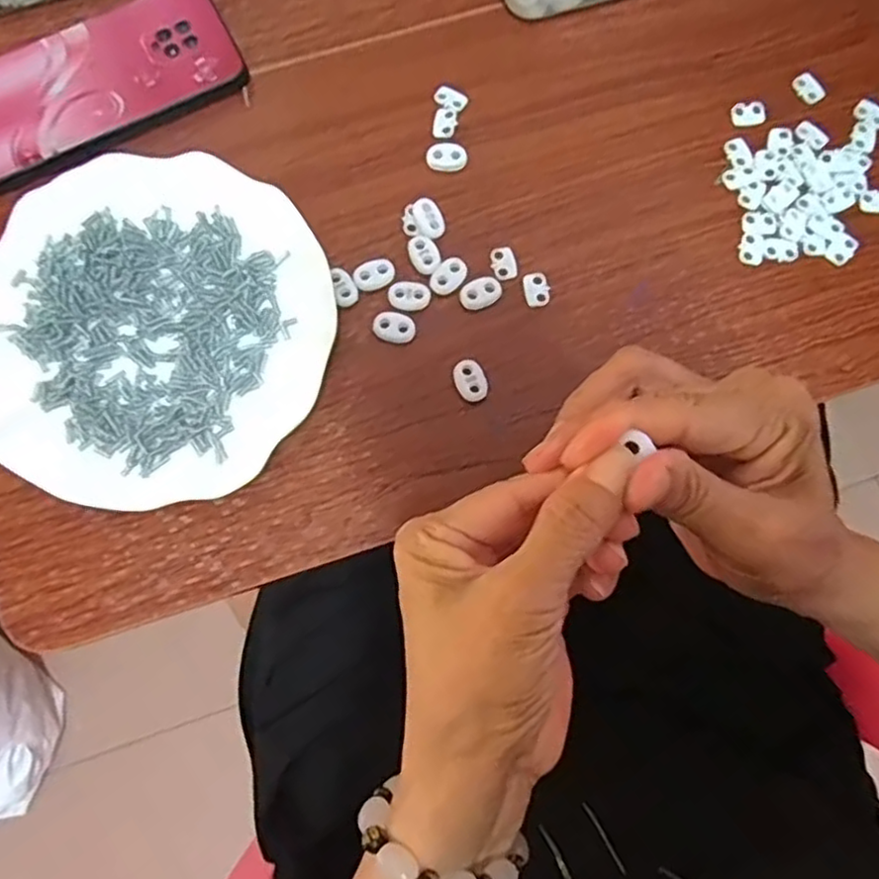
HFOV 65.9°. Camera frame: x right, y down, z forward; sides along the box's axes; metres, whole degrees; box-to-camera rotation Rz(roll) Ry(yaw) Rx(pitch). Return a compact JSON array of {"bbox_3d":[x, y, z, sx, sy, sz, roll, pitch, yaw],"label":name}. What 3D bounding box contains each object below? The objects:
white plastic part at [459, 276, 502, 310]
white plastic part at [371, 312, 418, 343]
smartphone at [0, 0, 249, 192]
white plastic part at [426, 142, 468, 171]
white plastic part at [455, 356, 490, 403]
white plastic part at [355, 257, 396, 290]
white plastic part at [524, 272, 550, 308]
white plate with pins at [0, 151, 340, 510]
[{"bbox_3d":[0.022,-0.079,0.366,0.023,0.004,0.016,-24,79,-5],"label":"white plastic part"},{"bbox_3d":[-0.024,-0.060,0.362,0.023,0.004,0.016,8,78,1],"label":"white plastic part"},{"bbox_3d":[-0.200,-0.207,0.391,0.163,0.008,0.087,-30,80,-7],"label":"smartphone"},{"bbox_3d":[0.004,-0.163,0.388,0.023,0.007,0.016,5,78,1],"label":"white plastic part"},{"bbox_3d":[0.017,-0.031,0.357,0.016,0.005,0.023,-22,79,-5],"label":"white plastic part"},{"bbox_3d":[-0.035,-0.090,0.367,0.022,0.004,0.016,-12,78,-3],"label":"white plastic part"},{"bbox_3d":[0.053,-0.082,0.368,0.013,0.004,0.019,-9,78,-2],"label":"white plastic part"},{"bbox_3d":[-0.149,-0.059,0.351,0.181,0.019,0.180,0,78,0],"label":"white plate with pins"}]

